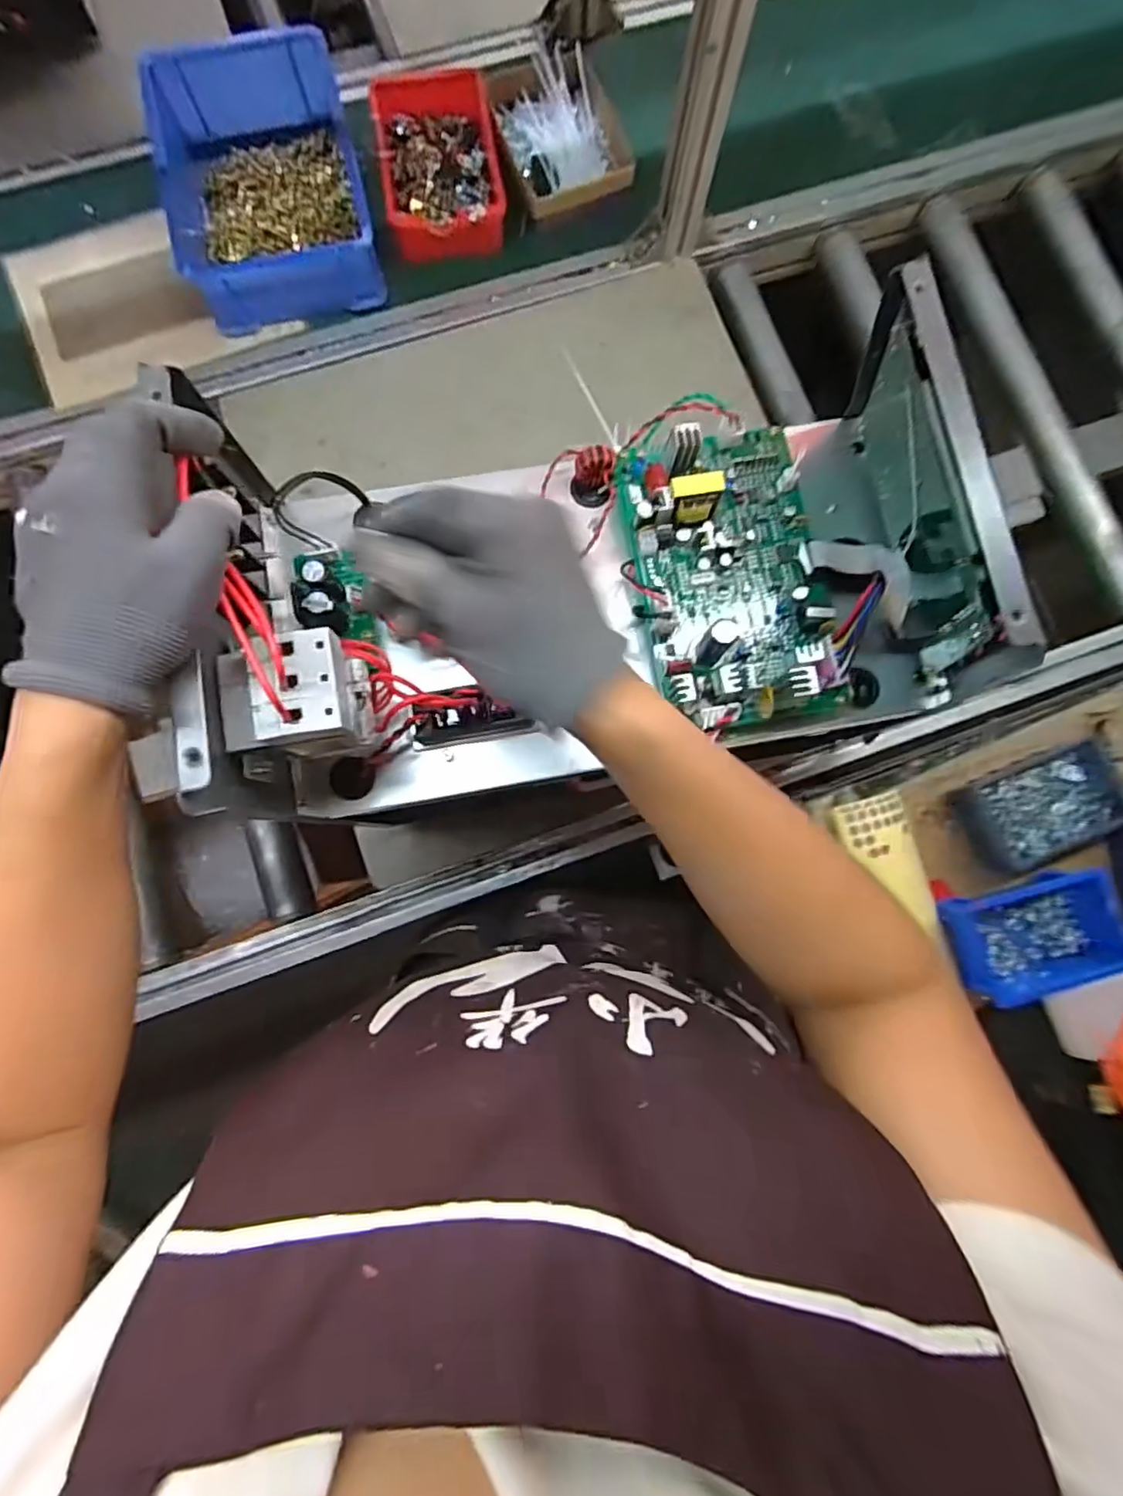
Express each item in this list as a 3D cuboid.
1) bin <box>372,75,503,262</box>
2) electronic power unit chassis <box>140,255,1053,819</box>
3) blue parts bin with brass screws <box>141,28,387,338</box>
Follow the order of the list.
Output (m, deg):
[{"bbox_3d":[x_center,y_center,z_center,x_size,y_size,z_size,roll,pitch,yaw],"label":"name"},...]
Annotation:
[{"bbox_3d":[-0.141,-0.683,0.724,0.134,0.062,0.215,-9,83,-2],"label":"bin"},{"bbox_3d":[0.026,-0.092,0.367,0.461,0.182,0.231,-17,83,-8],"label":"electronic power unit chassis"},{"bbox_3d":[-0.337,-0.644,0.706,0.219,0.085,0.298,-13,83,-3],"label":"blue parts bin with brass screws"}]

